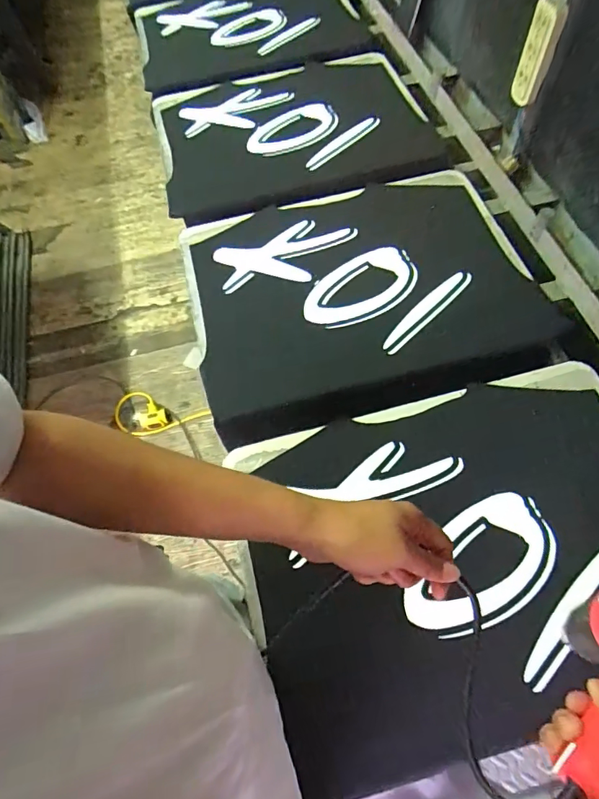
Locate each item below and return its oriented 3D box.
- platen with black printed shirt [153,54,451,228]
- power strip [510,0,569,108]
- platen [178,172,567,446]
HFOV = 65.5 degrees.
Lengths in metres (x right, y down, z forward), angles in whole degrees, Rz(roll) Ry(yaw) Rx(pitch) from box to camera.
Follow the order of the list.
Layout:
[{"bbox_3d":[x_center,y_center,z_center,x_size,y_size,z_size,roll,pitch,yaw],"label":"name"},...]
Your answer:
[{"bbox_3d":[-0.018,-0.574,0.969,0.531,0.025,0.450,-15,62,-5],"label":"platen with black printed shirt"},{"bbox_3d":[0.384,-0.559,0.756,0.050,0.147,0.019,26,67,14],"label":"power strip"},{"bbox_3d":[0.099,-0.191,0.782,0.570,0.037,0.438,-15,62,-5],"label":"platen"}]

